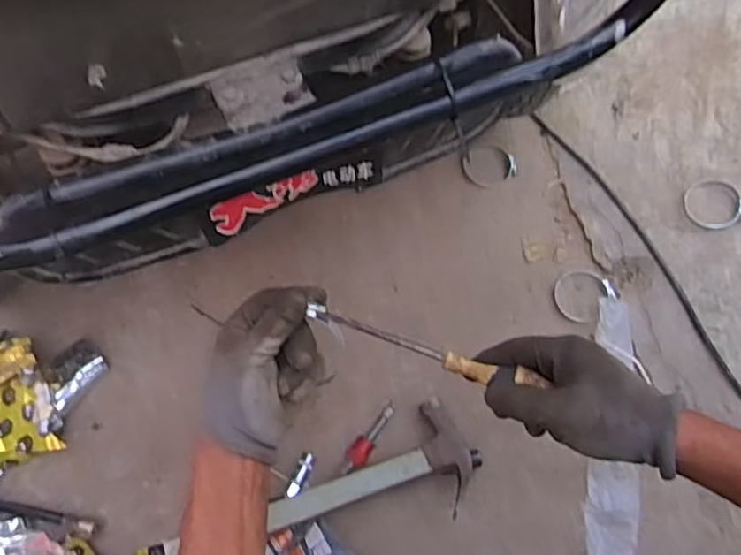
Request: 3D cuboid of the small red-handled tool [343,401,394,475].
[{"bbox_3d":[-0.002,0.184,0.716,0.025,0.018,0.093,31,70,10],"label":"small red-handled tool"}]

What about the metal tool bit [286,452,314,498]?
[{"bbox_3d":[-0.076,0.216,0.682,0.015,0.011,0.050,19,68,5],"label":"metal tool bit"}]

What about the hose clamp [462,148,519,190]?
[{"bbox_3d":[0.164,-0.156,0.863,0.076,0.008,0.061,-26,71,-12],"label":"hose clamp"}]

